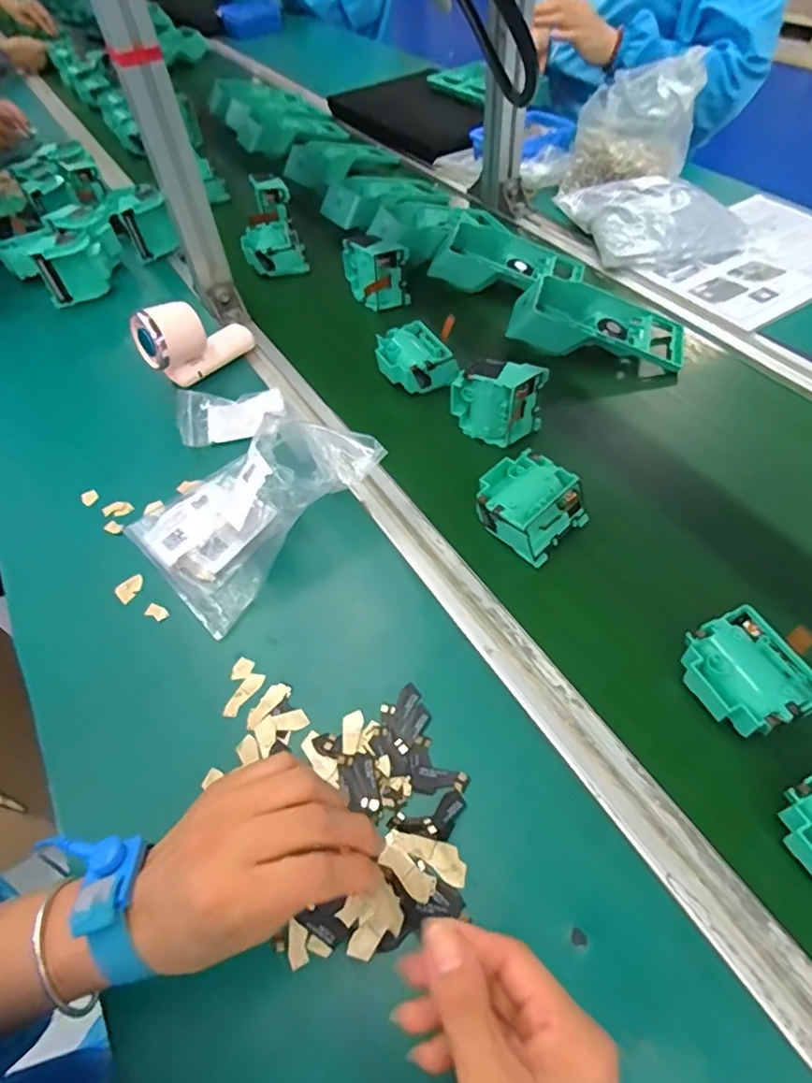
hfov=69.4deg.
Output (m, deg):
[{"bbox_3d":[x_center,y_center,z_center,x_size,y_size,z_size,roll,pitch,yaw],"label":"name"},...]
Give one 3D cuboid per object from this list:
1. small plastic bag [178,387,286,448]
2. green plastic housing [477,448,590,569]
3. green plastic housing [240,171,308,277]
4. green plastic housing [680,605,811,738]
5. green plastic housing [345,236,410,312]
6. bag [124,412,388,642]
[{"bbox_3d":[-0.177,-0.132,0.601,0.102,0.022,0.068,-16,54,-7],"label":"small plastic bag"},{"bbox_3d":[0.103,-0.033,0.499,0.077,0.037,0.081,-40,60,-22],"label":"green plastic housing"},{"bbox_3d":[-0.186,-0.438,0.818,0.081,0.052,0.155,-8,75,-1],"label":"green plastic housing"},{"bbox_3d":[0.225,0.092,0.394,0.069,0.032,0.073,-24,55,-13],"label":"green plastic housing"},{"bbox_3d":[-0.036,-0.331,0.723,0.064,0.075,0.060,-21,51,-8],"label":"green plastic housing"},{"bbox_3d":[-0.133,-0.041,0.503,0.141,0.071,0.189,37,64,27],"label":"bag"}]

